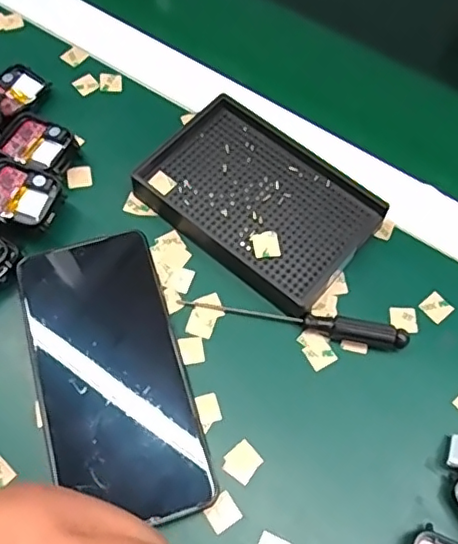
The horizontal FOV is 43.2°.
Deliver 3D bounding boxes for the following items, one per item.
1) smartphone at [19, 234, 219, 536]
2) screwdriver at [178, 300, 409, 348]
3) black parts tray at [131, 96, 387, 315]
[{"bbox_3d":[-0.065,0.055,0.317,0.077,0.014,0.158,-15,65,-10],"label":"smartphone"},{"bbox_3d":[0.037,0.026,0.334,0.130,0.016,0.009,12,63,4],"label":"screwdriver"},{"bbox_3d":[0.018,-0.045,0.369,0.136,0.021,0.093,38,68,15],"label":"black parts tray"}]

